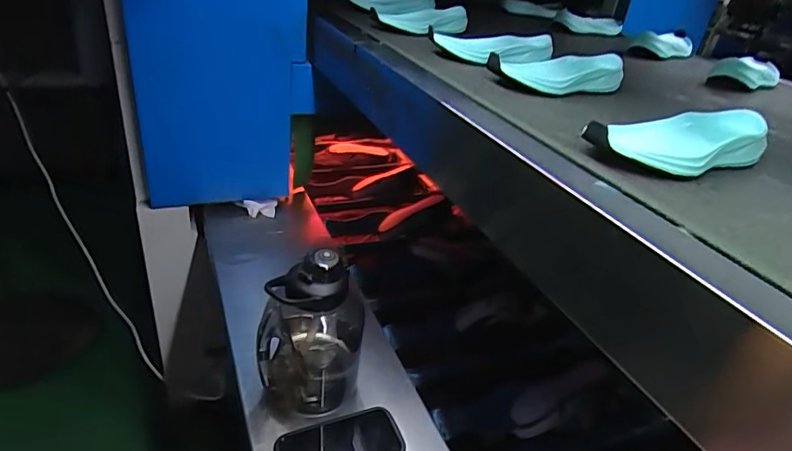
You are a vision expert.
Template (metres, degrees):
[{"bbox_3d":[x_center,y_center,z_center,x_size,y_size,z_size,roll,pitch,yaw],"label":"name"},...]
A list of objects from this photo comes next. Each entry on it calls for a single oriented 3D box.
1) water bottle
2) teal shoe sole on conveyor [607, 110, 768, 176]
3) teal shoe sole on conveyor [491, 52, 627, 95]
[{"bbox_3d":[-0.114,0.134,0.666,0.128,0.226,0.125,1,31,-10],"label":"water bottle"},{"bbox_3d":[0.271,-0.080,0.466,0.193,0.035,0.063,-11,35,-27],"label":"teal shoe sole on conveyor"},{"bbox_3d":[0.219,-0.202,0.662,0.202,0.036,0.078,-8,33,-23],"label":"teal shoe sole on conveyor"}]

